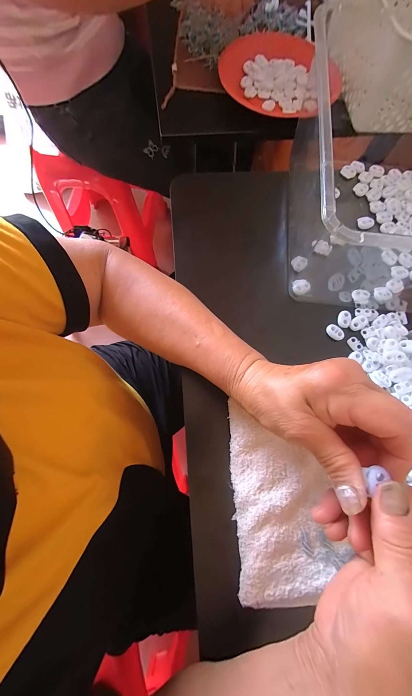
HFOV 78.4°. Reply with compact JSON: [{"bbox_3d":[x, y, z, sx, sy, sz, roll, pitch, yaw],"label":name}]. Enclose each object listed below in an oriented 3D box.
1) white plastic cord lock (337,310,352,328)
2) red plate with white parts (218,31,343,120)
[{"bbox_3d":[0.176,-0.036,0.321,0.015,0.004,0.022,15,74,2],"label":"white plastic cord lock"},{"bbox_3d":[0.123,-0.472,0.436,0.196,0.016,0.197,1,74,-2],"label":"red plate with white parts"}]

